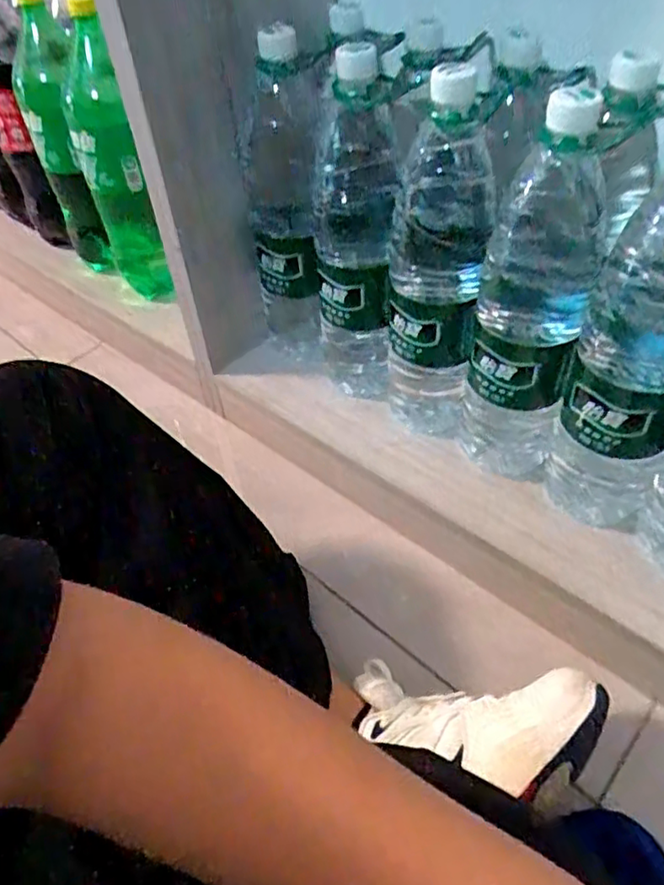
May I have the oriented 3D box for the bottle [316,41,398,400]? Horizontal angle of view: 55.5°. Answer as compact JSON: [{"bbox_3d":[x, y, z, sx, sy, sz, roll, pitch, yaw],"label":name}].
[{"bbox_3d":[0.021,-0.181,0.598,0.074,0.324,0.085,-5,47,0],"label":"bottle"}]

